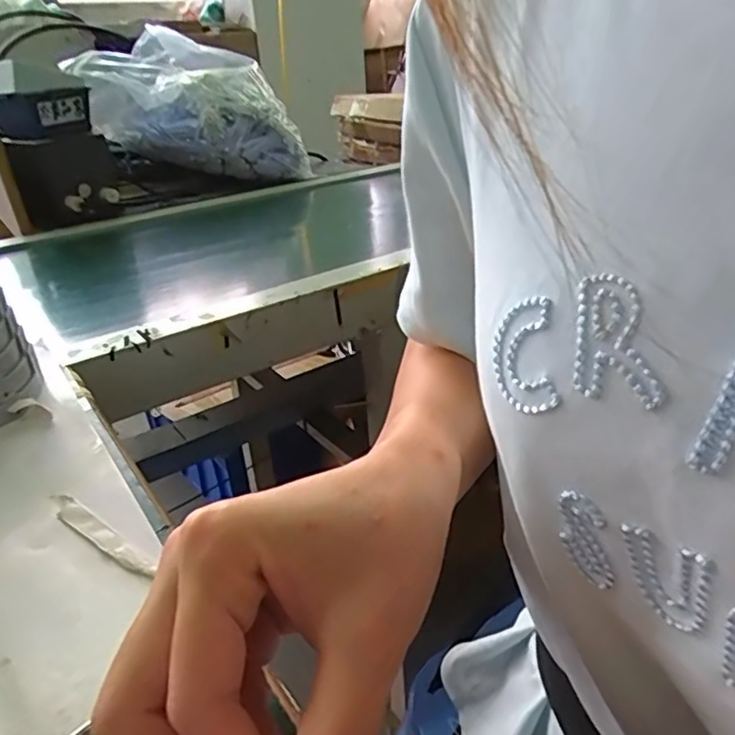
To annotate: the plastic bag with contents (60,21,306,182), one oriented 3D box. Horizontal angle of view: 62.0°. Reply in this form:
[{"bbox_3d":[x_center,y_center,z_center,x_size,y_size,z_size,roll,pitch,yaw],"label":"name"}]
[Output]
[{"bbox_3d":[-0.316,-0.452,1.072,0.343,0.205,0.260,-14,29,-18],"label":"plastic bag with contents"}]

